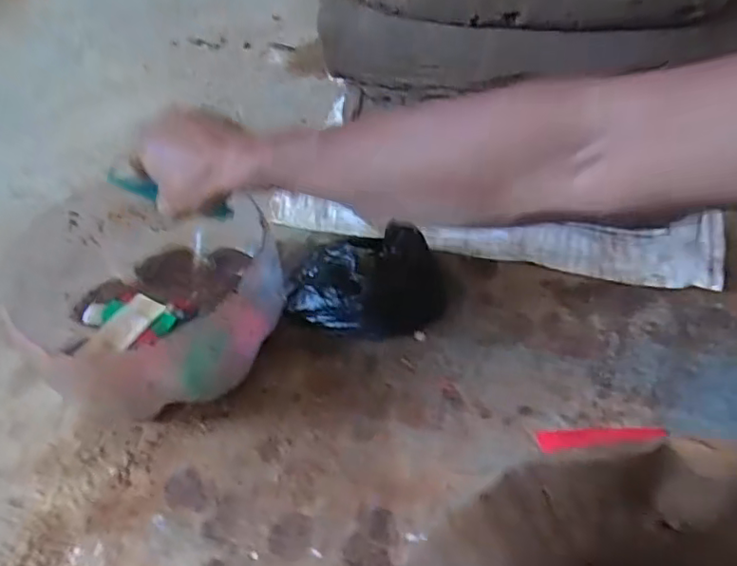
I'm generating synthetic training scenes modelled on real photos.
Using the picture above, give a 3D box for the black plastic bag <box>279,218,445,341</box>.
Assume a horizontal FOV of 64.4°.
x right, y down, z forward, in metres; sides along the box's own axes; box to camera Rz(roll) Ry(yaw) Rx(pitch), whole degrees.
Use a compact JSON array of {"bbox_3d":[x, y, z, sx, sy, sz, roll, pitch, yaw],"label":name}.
[{"bbox_3d":[-0.001,0.001,0.612,0.164,0.077,0.098,2,47,6],"label":"black plastic bag"}]

